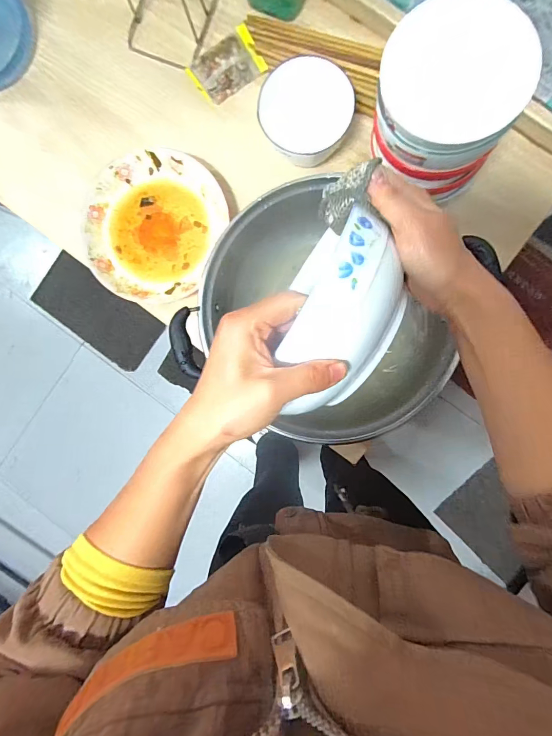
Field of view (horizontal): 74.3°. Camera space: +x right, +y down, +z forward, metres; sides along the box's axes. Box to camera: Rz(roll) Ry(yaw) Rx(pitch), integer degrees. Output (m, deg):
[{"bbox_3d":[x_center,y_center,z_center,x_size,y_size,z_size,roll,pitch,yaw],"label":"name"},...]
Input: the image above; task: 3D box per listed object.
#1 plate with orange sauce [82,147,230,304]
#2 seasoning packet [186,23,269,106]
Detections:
[{"bbox_3d":[-0.169,-0.196,0.502,0.182,0.032,0.196,0,92,4],"label":"plate with orange sauce"},{"bbox_3d":[-0.068,-0.410,0.494,0.093,0.008,0.070,-33,90,5],"label":"seasoning packet"}]

